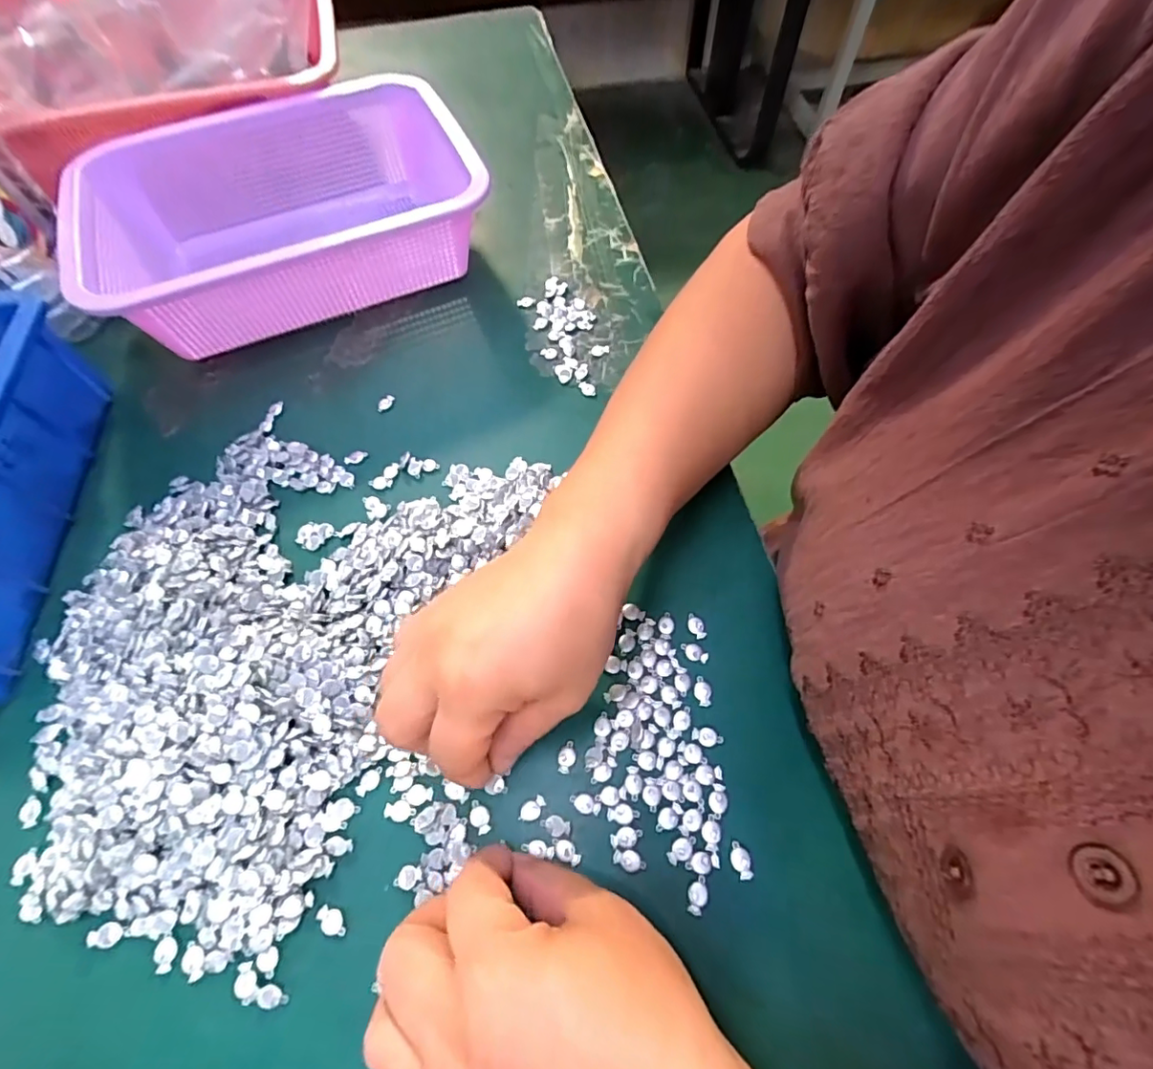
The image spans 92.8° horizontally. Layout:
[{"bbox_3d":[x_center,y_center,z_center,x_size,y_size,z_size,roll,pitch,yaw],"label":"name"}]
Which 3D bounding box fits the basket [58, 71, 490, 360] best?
[{"bbox_3d":[-0.207,-0.229,0.405,0.244,0.081,0.181,-22,63,-8],"label":"basket"}]

